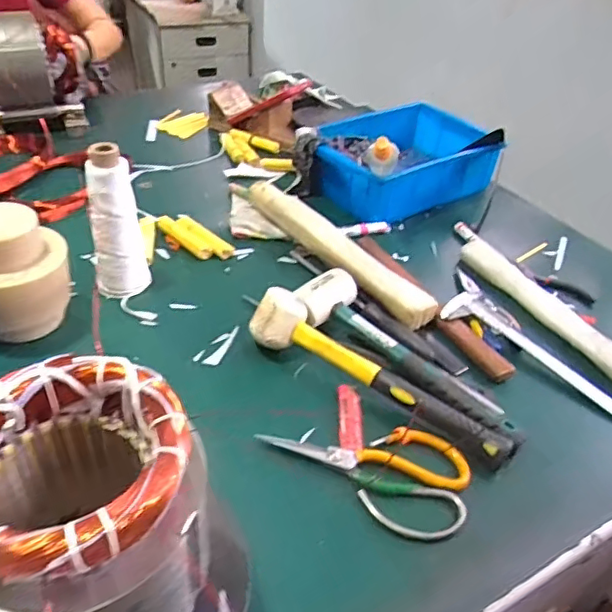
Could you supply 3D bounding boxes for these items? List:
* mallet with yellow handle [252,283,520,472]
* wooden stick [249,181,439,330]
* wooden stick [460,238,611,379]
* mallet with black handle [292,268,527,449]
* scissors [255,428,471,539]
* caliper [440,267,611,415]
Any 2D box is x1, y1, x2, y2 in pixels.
[{"bbox_3d":[0.070,0.065,0.565,0.284,0.063,0.052,24,41,22],"label":"mallet with yellow handle"},{"bbox_3d":[0.030,-0.074,0.738,0.042,0.046,0.336,-25,47,-33],"label":"wooden stick"},{"bbox_3d":[0.297,0.008,0.682,0.037,0.034,0.288,-17,43,-27],"label":"wooden stick"},{"bbox_3d":[0.094,0.050,0.587,0.076,0.036,0.280,-24,46,-33],"label":"mallet with black handle"},{"bbox_3d":[0.066,0.137,0.516,0.171,0.024,0.100,29,43,28],"label":"scissors"},{"bbox_3d":[0.240,0.044,0.642,0.079,0.020,0.268,-16,42,-26],"label":"caliper"}]

